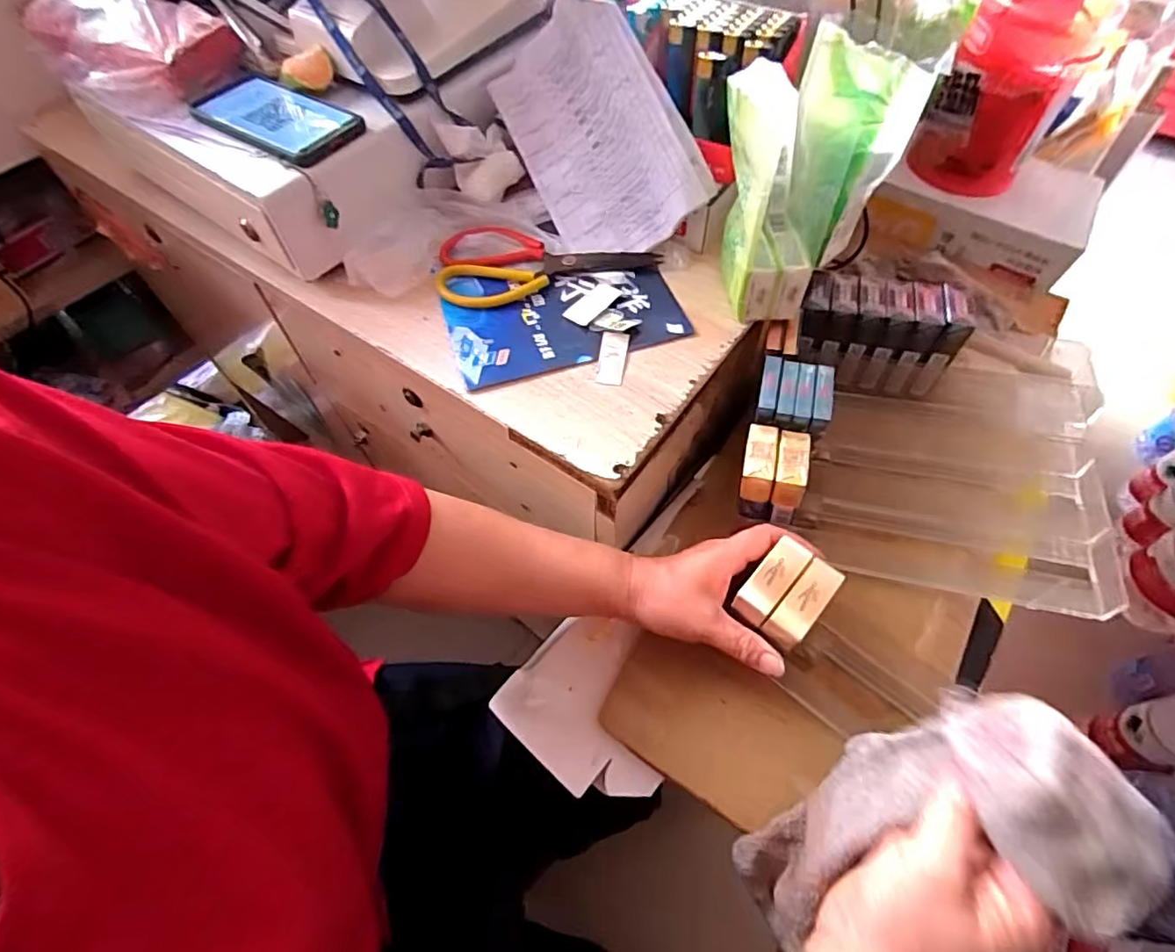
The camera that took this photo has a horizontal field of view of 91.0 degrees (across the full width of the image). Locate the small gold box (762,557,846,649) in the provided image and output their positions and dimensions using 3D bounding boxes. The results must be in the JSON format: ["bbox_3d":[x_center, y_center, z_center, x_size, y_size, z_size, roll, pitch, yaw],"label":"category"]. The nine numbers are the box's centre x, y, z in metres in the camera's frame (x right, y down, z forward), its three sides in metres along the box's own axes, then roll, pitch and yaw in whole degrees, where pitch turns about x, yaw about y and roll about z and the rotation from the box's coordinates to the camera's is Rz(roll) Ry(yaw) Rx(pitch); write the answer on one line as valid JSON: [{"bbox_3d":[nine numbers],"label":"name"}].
[{"bbox_3d":[0.144,0.088,0.390,0.023,0.042,0.055,38,66,21],"label":"small gold box"}]

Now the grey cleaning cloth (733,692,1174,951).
[{"bbox_3d":[0.163,0.207,0.326,0.070,0.234,0.096,-2,54,-34],"label":"grey cleaning cloth"}]

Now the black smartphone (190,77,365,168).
[{"bbox_3d":[-0.264,-0.308,0.496,0.145,0.011,0.074,31,64,18],"label":"black smartphone"}]

